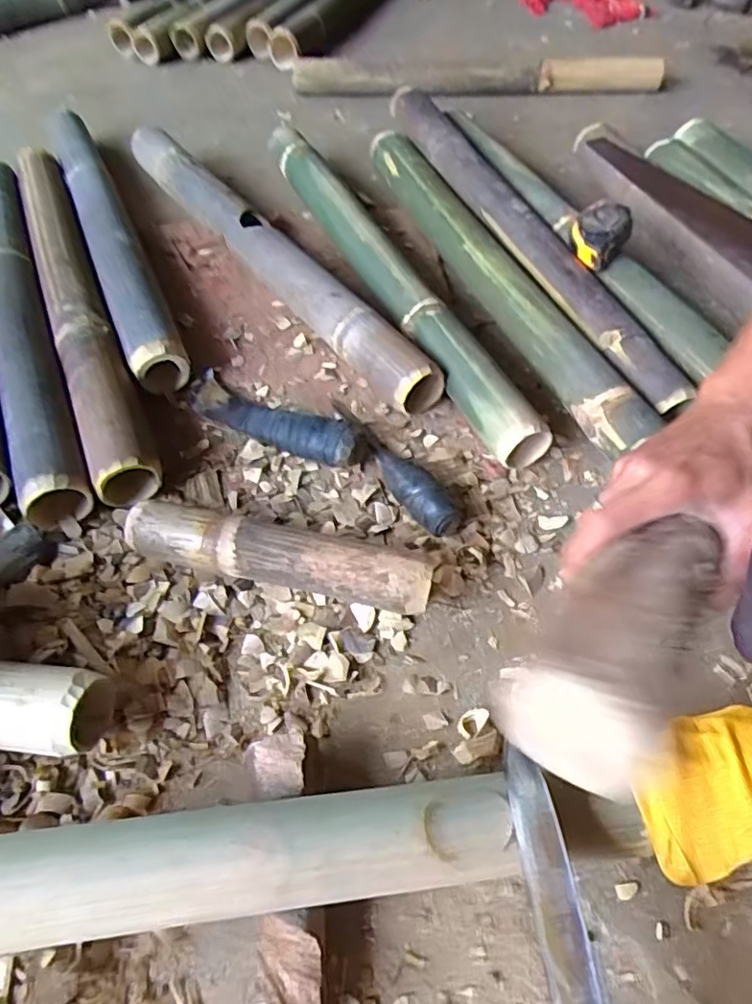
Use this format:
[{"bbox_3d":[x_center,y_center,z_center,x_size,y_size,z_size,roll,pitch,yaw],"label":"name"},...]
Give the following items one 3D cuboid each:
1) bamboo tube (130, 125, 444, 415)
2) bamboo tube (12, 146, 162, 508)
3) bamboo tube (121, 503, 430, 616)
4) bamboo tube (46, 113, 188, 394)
[{"bbox_3d":[-0.152,-0.334,0.770,0.070,0.067,0.684,-30,61,-20],"label":"bamboo tube"},{"bbox_3d":[-0.360,-0.262,0.712,0.063,0.061,0.667,-20,58,-15],"label":"bamboo tube"},{"bbox_3d":[-0.081,0.047,0.503,0.254,0.055,0.049,11,56,7],"label":"bamboo tube"},{"bbox_3d":[-0.359,-0.376,0.793,0.064,0.055,0.661,-21,58,-15],"label":"bamboo tube"}]

